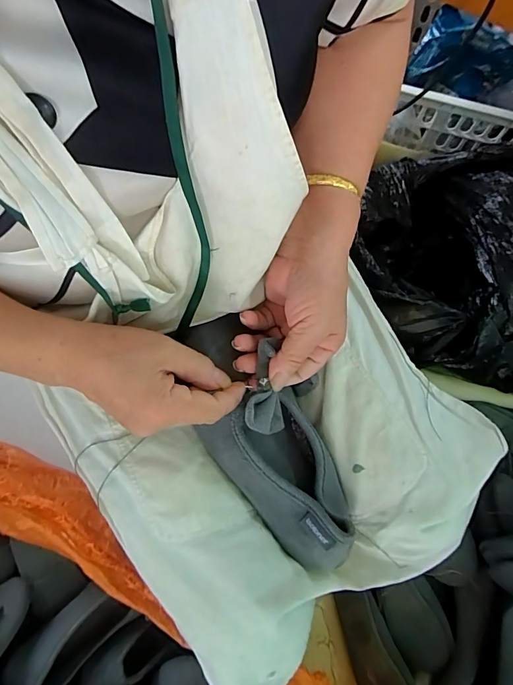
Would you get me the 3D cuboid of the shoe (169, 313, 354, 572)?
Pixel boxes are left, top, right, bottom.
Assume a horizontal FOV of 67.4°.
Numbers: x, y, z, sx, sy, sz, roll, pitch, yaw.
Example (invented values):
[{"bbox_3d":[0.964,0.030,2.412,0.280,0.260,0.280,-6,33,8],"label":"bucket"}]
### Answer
[{"bbox_3d":[0.011,0.085,0.331,0.098,0.077,0.231,-27,92,-7],"label":"shoe"}]

